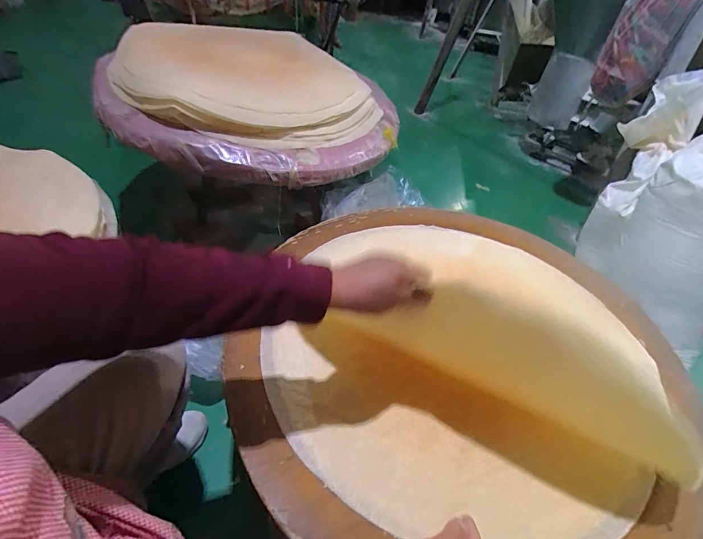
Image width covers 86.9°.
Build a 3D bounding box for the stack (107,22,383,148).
[{"bbox_3d":[-0.316,-0.555,1.062,0.649,0.137,0.683,-18,51,-25],"label":"stack"}]

